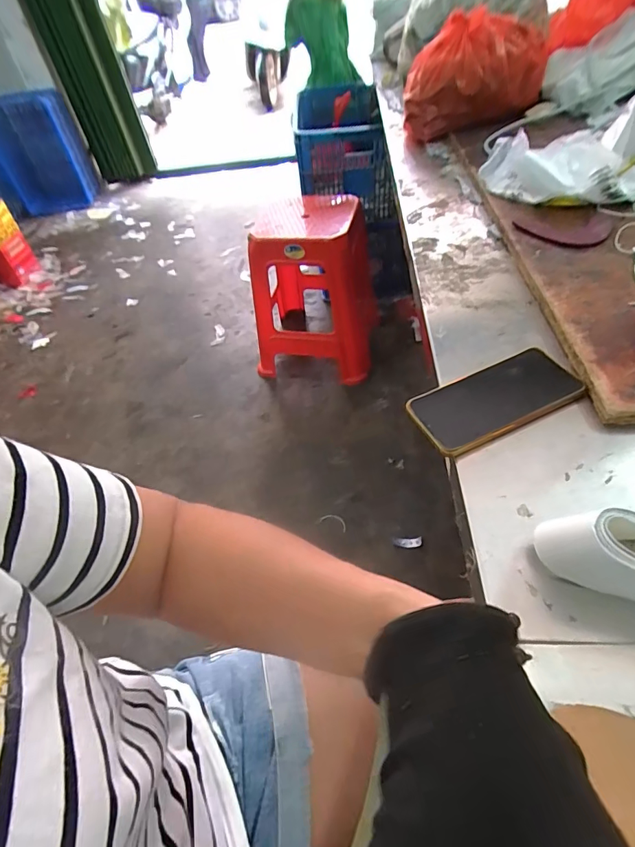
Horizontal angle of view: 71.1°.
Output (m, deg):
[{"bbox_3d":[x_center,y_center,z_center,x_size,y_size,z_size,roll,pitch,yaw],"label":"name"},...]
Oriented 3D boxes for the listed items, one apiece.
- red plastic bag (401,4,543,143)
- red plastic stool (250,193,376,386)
[{"bbox_3d":[0.319,-0.699,0.904,0.246,0.194,0.169,15,51,18],"label":"red plastic bag"},{"bbox_3d":[-0.006,-0.460,1.523,0.399,0.537,0.403,2,49,11],"label":"red plastic stool"}]

